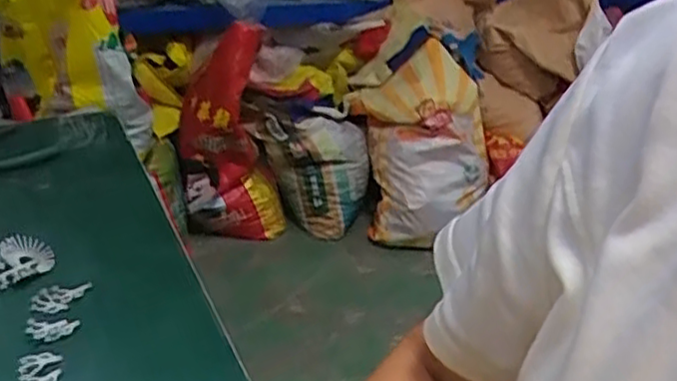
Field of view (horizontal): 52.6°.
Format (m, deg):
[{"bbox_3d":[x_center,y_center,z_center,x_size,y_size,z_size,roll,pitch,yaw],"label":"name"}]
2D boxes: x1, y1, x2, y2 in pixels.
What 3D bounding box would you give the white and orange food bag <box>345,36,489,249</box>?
[{"bbox_3d":[0.235,-0.127,1.925,0.336,0.535,0.118,-10,-3,-2],"label":"white and orange food bag"}]

